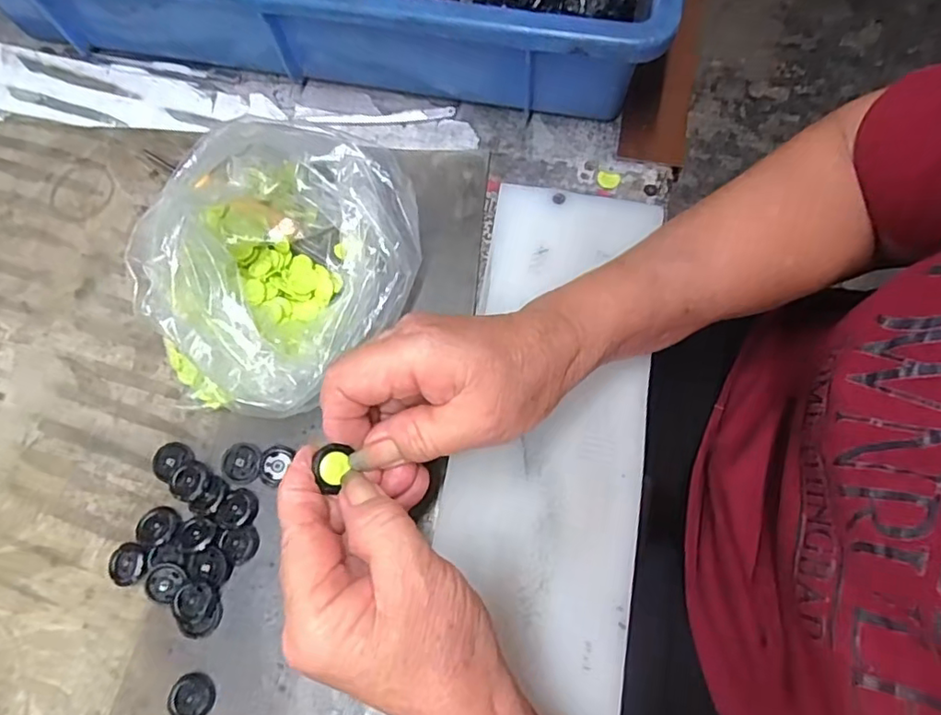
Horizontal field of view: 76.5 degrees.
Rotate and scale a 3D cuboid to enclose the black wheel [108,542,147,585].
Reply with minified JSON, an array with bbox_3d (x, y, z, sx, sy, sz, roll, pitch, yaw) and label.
[{"bbox_3d":[-0.167,0.101,0.292,0.018,0.006,0.019,-1,72,2],"label":"black wheel"}]

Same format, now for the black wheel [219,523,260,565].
[{"bbox_3d":[-0.112,0.090,0.292,0.017,0.005,0.017,-1,72,2],"label":"black wheel"}]

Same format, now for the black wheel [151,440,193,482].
[{"bbox_3d":[-0.154,0.052,0.306,0.018,0.008,0.019,-1,72,2],"label":"black wheel"}]

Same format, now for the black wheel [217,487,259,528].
[{"bbox_3d":[-0.116,0.075,0.298,0.018,0.005,0.019,-2,72,1],"label":"black wheel"}]

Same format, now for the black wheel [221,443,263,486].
[{"bbox_3d":[-0.118,0.054,0.307,0.021,0.005,0.021,-1,72,2],"label":"black wheel"}]

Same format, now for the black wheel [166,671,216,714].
[{"bbox_3d":[-0.127,0.155,0.272,0.019,0.006,0.020,-1,72,2],"label":"black wheel"}]

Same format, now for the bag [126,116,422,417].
[{"bbox_3d":[-0.086,-0.044,0.294,0.110,0.084,0.145,4,72,3],"label":"bag"}]

